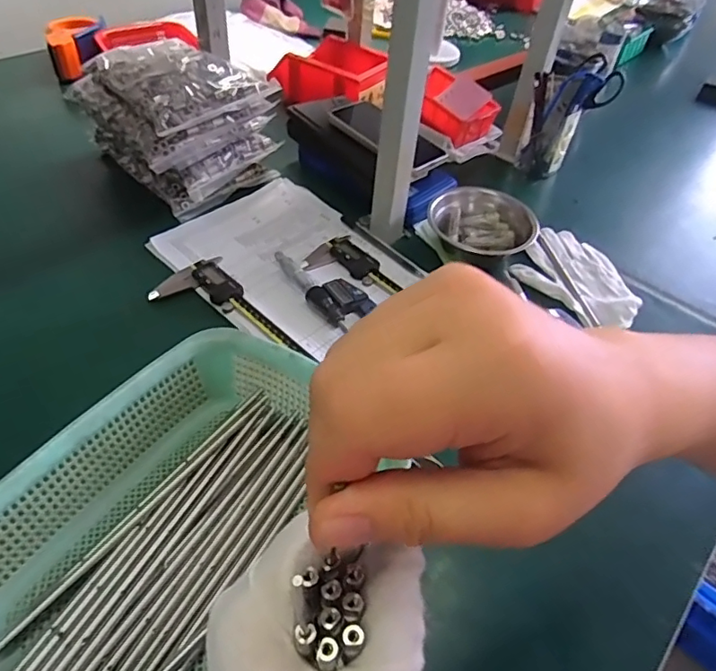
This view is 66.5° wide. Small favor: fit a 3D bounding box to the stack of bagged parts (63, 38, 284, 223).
[{"bbox_3d":[-0.231,-0.281,0.711,0.173,0.144,0.204,-32,58,-30],"label":"stack of bagged parts"}]

